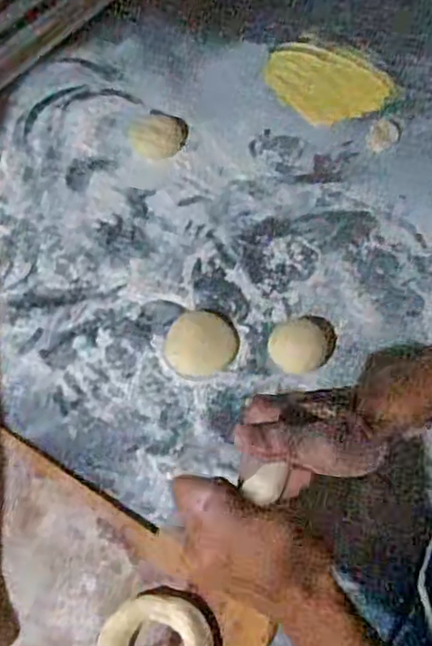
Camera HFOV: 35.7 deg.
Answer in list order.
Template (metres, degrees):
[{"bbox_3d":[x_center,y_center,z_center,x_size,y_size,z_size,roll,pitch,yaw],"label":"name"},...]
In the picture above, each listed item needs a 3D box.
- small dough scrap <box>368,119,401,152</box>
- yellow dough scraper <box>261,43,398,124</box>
[{"bbox_3d":[0.177,-0.198,0.707,0.029,0.007,0.040,14,62,8],"label":"small dough scrap"},{"bbox_3d":[0.121,-0.277,0.756,0.101,0.011,0.137,-35,66,-17],"label":"yellow dough scraper"}]

